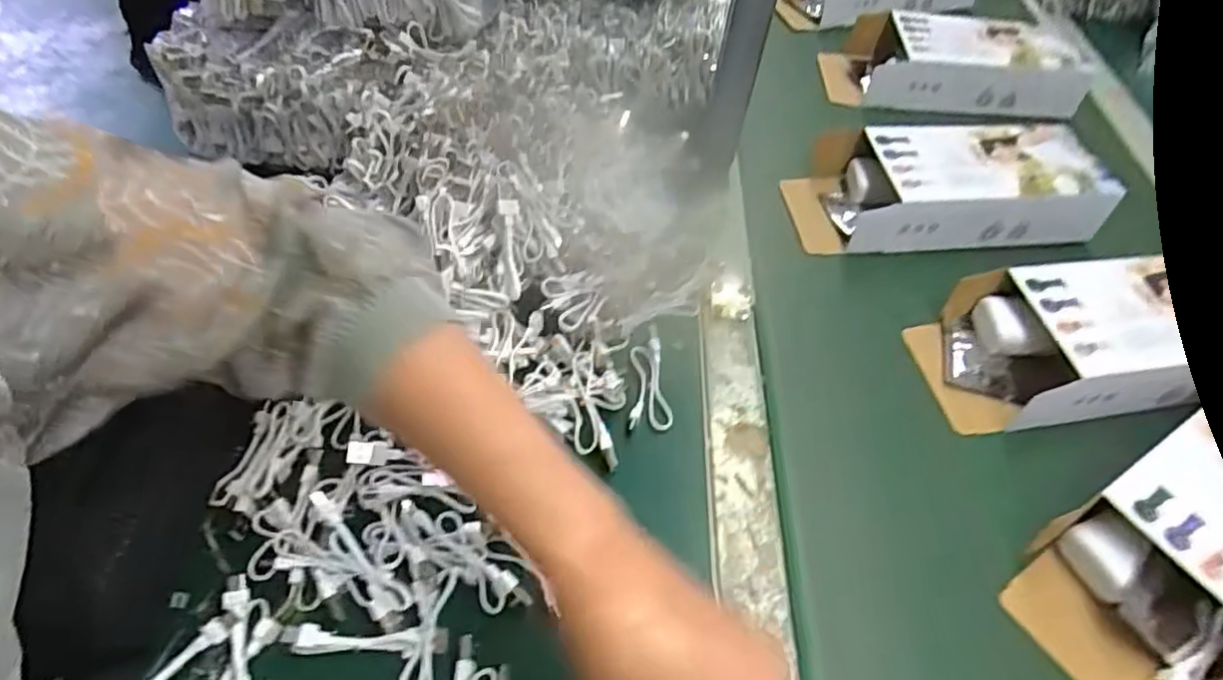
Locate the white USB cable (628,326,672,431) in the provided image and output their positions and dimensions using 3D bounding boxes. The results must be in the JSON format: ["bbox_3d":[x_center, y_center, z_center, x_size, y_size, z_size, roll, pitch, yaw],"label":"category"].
[{"bbox_3d":[0.027,0.024,0.451,0.028,0.011,0.077,4,52,-2],"label":"white USB cable"}]

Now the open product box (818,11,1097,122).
[{"bbox_3d":[0.356,-0.297,0.708,0.251,0.055,0.106,4,46,4],"label":"open product box"}]

